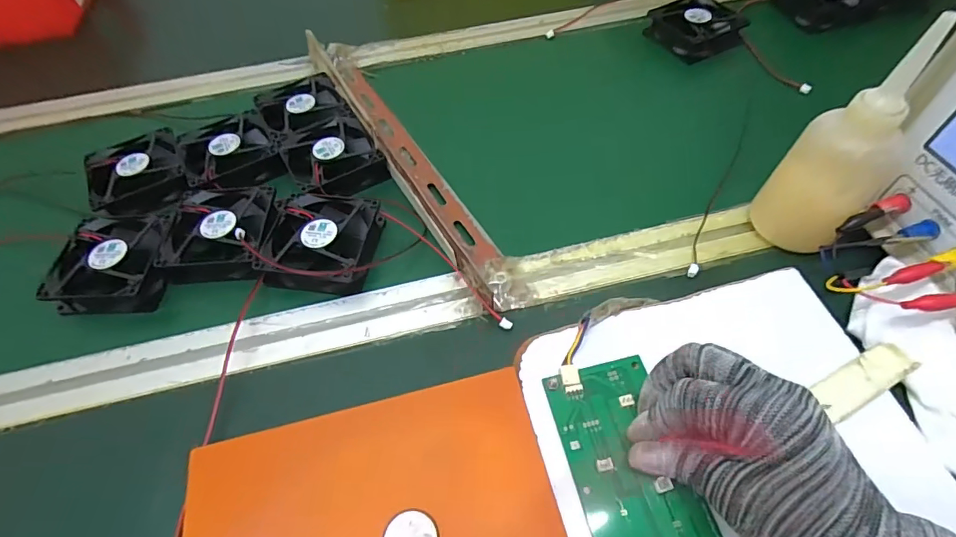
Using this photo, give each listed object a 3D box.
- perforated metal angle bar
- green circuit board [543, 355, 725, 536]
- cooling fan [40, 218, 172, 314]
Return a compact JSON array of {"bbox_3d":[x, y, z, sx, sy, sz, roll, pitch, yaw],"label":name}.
[{"bbox_3d":[-0.074,-0.114,0.440,0.046,0.034,0.380,-27,56,-15],"label":"perforated metal angle bar"},{"bbox_3d":[0.086,0.117,0.265,0.065,0.008,0.134,-15,57,-7],"label":"green circuit board"},{"bbox_3d":[-0.288,-0.004,0.383,0.080,0.029,0.080,-1,53,3],"label":"cooling fan"}]

